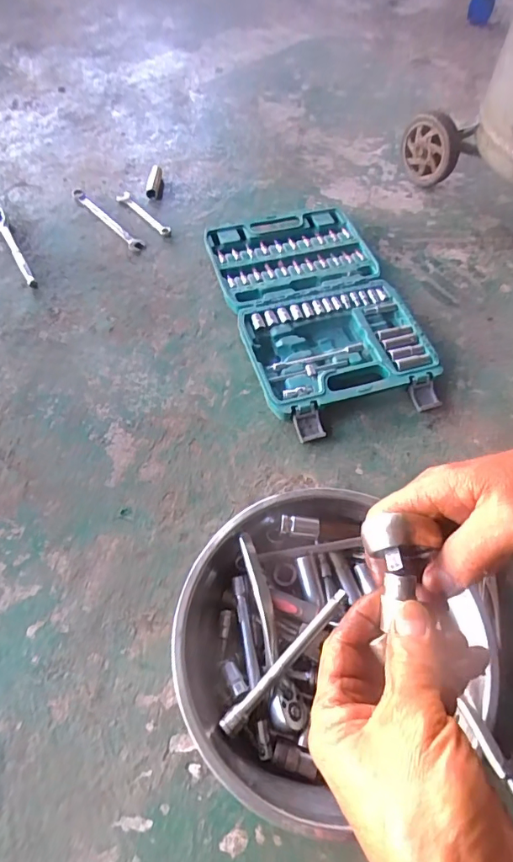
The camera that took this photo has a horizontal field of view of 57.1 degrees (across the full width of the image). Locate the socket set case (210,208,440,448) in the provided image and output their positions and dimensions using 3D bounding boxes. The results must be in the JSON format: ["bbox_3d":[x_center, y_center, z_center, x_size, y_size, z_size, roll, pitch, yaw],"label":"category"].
[{"bbox_3d":[0.092,-0.186,0.709,0.254,0.039,0.411,-14,59,-11],"label":"socket set case"}]

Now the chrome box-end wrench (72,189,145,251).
[{"bbox_3d":[-0.255,-0.363,0.806,0.024,0.015,0.192,-37,66,-22],"label":"chrome box-end wrench"}]

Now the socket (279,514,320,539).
[{"bbox_3d":[0.045,0.097,0.483,0.040,0.020,0.017,7,59,2],"label":"socket"}]

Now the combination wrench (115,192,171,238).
[{"bbox_3d":[-0.195,-0.377,0.812,0.025,0.007,0.133,-38,66,-22],"label":"combination wrench"}]

